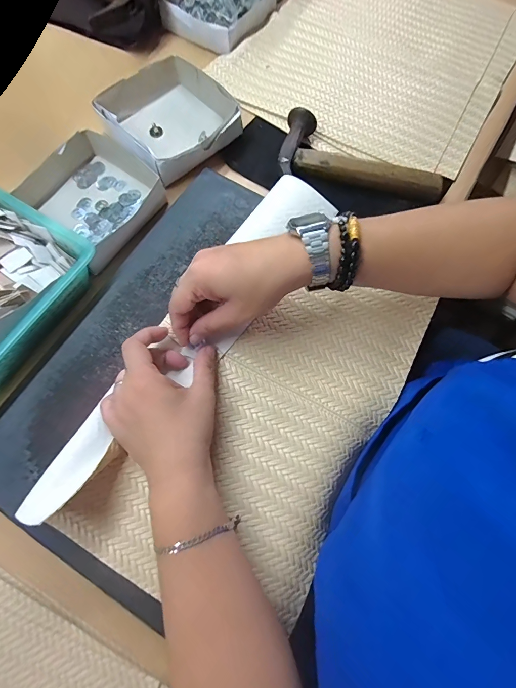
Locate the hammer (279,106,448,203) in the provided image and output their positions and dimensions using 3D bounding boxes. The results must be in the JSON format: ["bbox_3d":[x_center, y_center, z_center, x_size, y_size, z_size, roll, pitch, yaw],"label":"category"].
[{"bbox_3d":[0.130,-0.235,0.435,0.198,0.027,0.087,10,72,2],"label":"hammer"}]

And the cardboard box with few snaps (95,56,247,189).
[{"bbox_3d":[-0.113,-0.288,0.449,0.130,0.041,0.157,-41,77,-13],"label":"cardboard box with few snaps"}]

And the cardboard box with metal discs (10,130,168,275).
[{"bbox_3d":[-0.191,-0.180,0.412,0.130,0.040,0.137,36,74,10],"label":"cardboard box with metal discs"}]

